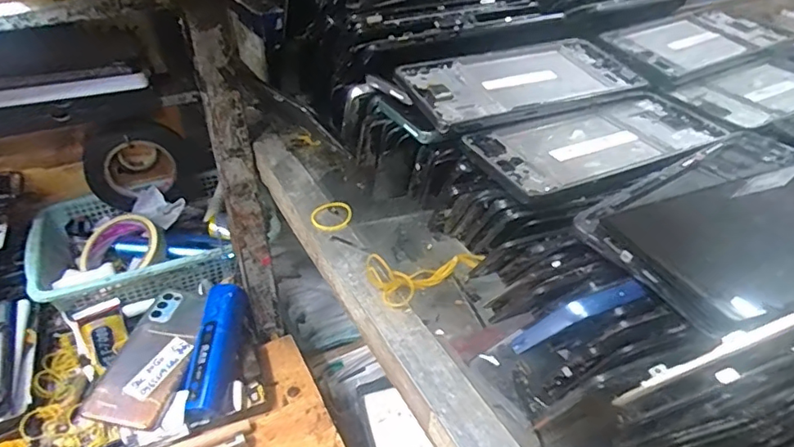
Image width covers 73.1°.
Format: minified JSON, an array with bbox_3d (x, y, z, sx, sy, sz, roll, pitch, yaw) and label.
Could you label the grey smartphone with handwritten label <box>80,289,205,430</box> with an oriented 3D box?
[{"bbox_3d":[-0.245,0.130,0.538,0.072,0.010,0.152,10,43,-3],"label":"grey smartphone with handwritten label"}]

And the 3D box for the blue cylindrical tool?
[{"bbox_3d":[-0.182,0.127,0.542,0.035,0.040,0.132,1,58,3],"label":"blue cylindrical tool"}]

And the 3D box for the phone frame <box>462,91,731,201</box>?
[{"bbox_3d":[0.125,-0.051,0.323,0.155,0.011,0.070,-16,39,-19],"label":"phone frame"}]

